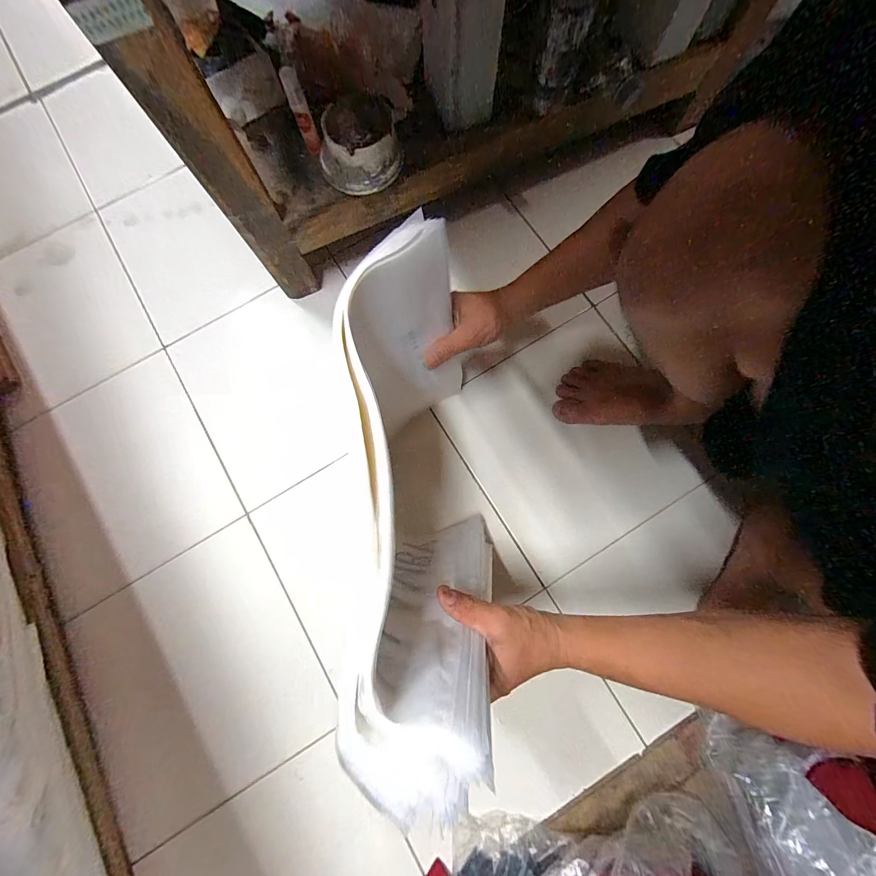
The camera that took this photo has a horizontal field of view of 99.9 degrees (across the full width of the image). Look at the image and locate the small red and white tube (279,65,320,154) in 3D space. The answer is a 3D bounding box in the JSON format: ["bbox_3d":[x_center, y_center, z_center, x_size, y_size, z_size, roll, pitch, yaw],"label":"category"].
[{"bbox_3d":[-0.162,-0.387,0.438,0.019,0.079,0.012,-21,49,-3],"label":"small red and white tube"}]

